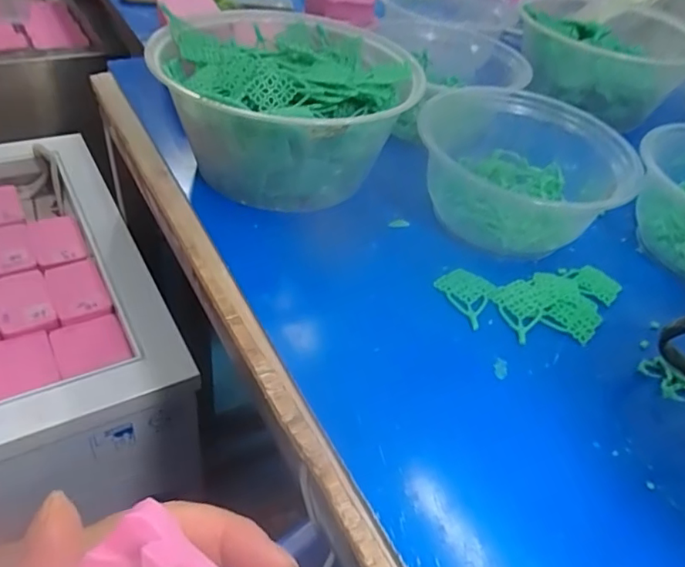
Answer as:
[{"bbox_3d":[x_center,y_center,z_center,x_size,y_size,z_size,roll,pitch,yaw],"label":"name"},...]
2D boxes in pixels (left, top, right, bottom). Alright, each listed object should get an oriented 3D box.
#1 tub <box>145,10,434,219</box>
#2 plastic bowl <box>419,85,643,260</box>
[{"bbox_3d":[-0.033,-0.118,0.368,0.153,0.081,0.153,5,43,-5],"label":"tub"},{"bbox_3d":[0.122,-0.075,0.361,0.132,0.047,0.126,1,47,-1],"label":"plastic bowl"}]

